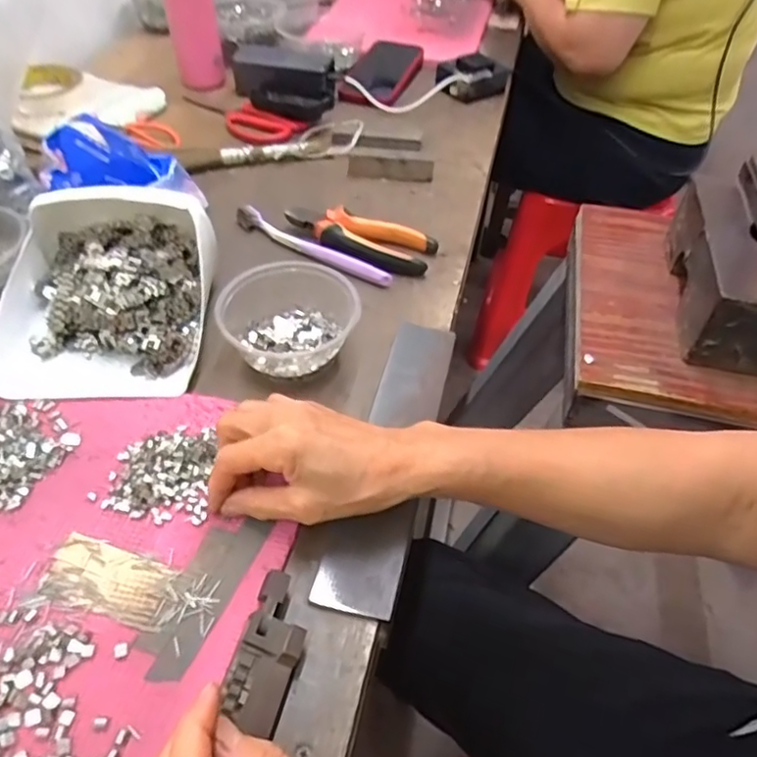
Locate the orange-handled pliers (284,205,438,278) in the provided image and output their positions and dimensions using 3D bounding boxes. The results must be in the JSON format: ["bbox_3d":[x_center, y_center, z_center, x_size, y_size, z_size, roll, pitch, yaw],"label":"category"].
[{"bbox_3d":[-0.021,-0.136,0.578,0.147,0.020,0.059,16,49,9],"label":"orange-handled pliers"}]

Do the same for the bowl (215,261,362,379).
[{"bbox_3d":[-0.072,-0.049,0.473,0.098,0.048,0.092,2,49,-3],"label":"bowl"}]

